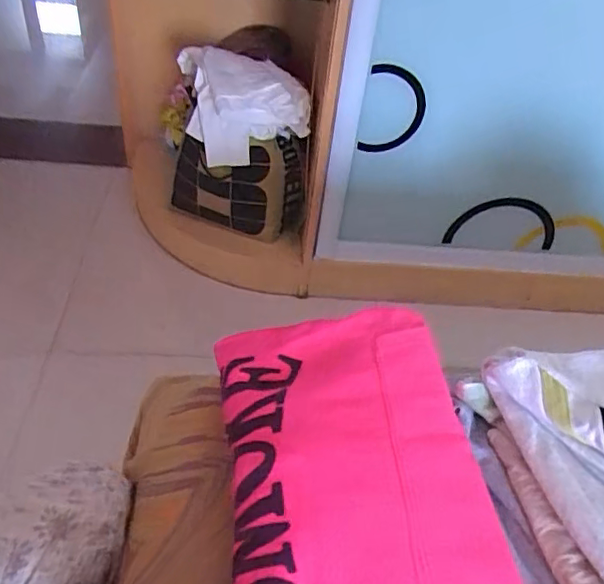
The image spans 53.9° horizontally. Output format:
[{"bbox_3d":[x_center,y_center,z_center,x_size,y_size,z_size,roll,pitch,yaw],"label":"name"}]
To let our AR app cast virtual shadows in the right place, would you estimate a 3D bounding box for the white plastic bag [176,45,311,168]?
[{"bbox_3d":[-0.130,-0.443,1.402,0.286,0.192,0.256,-3,44,-11],"label":"white plastic bag"}]

